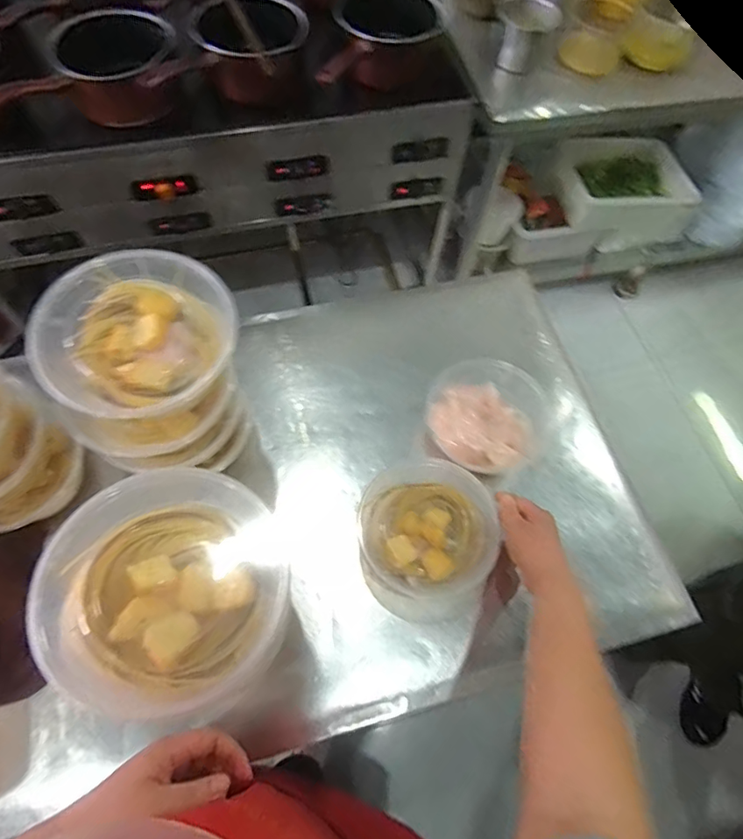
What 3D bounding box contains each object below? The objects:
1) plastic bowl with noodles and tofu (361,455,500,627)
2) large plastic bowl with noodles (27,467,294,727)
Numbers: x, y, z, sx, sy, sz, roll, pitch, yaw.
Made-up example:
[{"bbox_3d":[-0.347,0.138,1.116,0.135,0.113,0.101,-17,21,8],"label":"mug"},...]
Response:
[{"bbox_3d":[0.071,0.148,0.650,0.183,0.075,0.172,1,65,-2],"label":"plastic bowl with noodles and tofu"},{"bbox_3d":[-0.149,0.129,0.381,0.165,0.061,0.168,1,65,-2],"label":"large plastic bowl with noodles"}]

